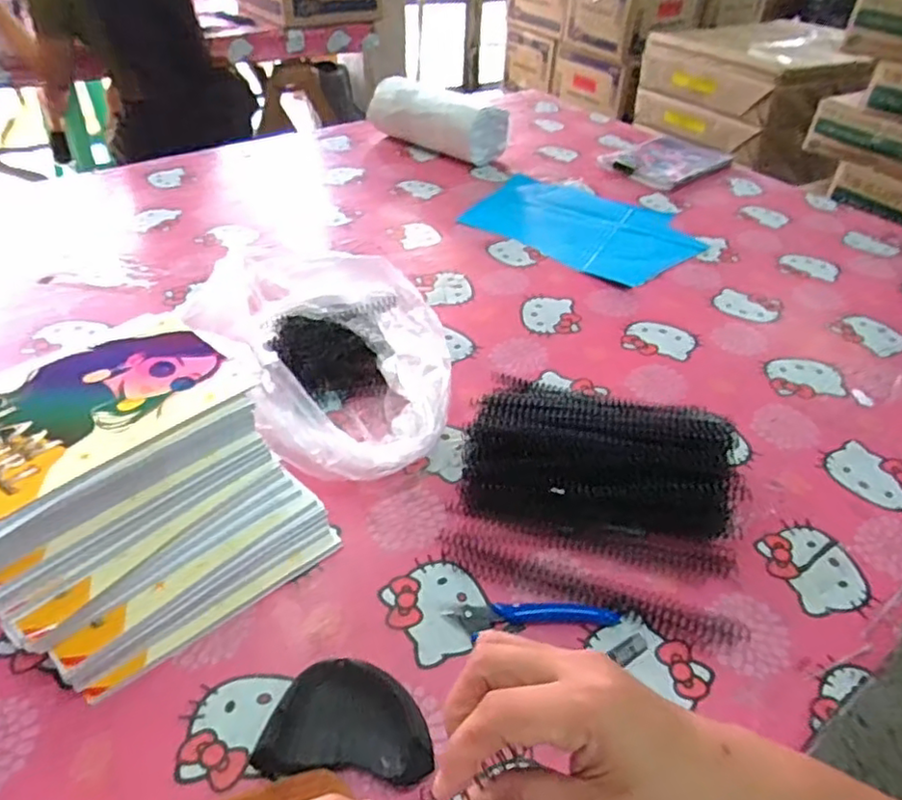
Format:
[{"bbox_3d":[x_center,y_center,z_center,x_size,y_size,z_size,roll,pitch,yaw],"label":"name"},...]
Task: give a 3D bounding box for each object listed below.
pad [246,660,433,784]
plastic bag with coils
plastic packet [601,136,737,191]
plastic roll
[{"bbox_3d":[-0.065,0.204,0.412,0.101,0.024,0.064,4,42,0],"label":"pad"},{"bbox_3d":[-0.120,-0.038,0.640,0.191,0.103,0.316,-19,47,-23],"label":"plastic bag with coils"},{"bbox_3d":[0.406,-0.446,1.197,0.249,0.014,0.153,-27,49,-30],"label":"plastic packet"},{"bbox_3d":[-0.030,-0.528,1.201,0.286,0.107,0.105,30,48,28],"label":"plastic roll"}]

